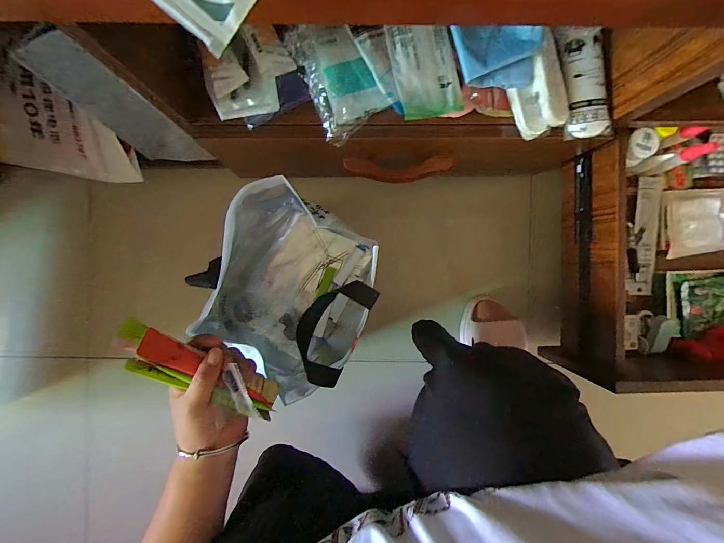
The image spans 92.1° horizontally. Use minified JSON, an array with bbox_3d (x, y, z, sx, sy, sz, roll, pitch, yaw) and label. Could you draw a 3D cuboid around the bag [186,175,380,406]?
[{"bbox_3d":[-0.104,0.032,0.518,0.200,0.246,0.251,26,90,-2],"label":"bag"}]

